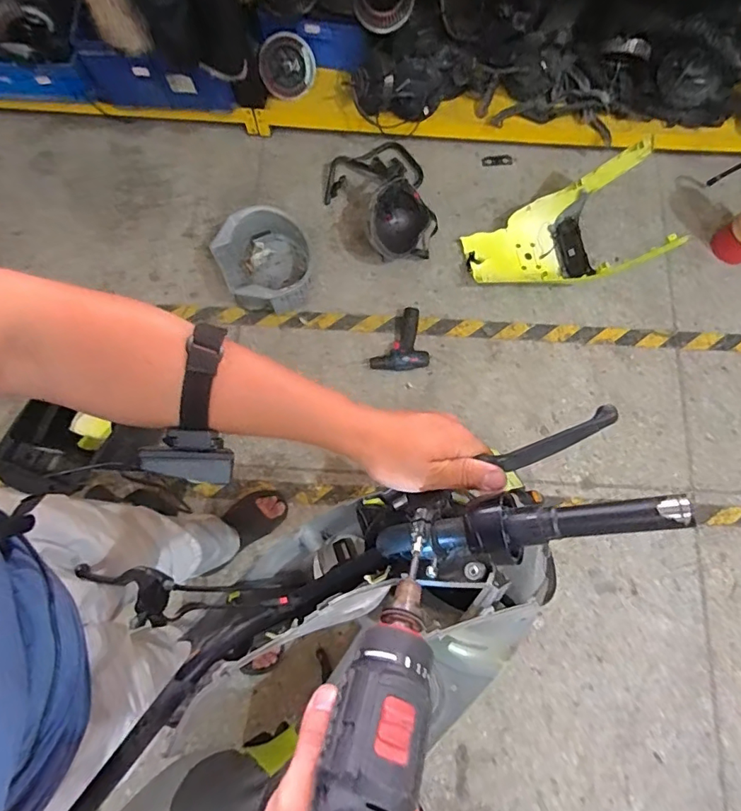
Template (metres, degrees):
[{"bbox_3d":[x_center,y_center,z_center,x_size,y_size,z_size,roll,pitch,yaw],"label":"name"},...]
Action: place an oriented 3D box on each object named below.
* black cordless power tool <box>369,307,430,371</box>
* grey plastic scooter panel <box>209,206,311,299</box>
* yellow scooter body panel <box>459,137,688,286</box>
[{"bbox_3d":[0.079,-0.203,1.529,0.181,0.050,0.204,-10,76,-2],"label":"black cordless power tool"},{"bbox_3d":[-0.327,-0.457,1.532,0.287,0.175,0.309,-24,77,-6],"label":"grey plastic scooter panel"},{"bbox_3d":[0.576,-0.512,1.487,0.500,0.286,0.335,-12,77,-3],"label":"yellow scooter body panel"}]

